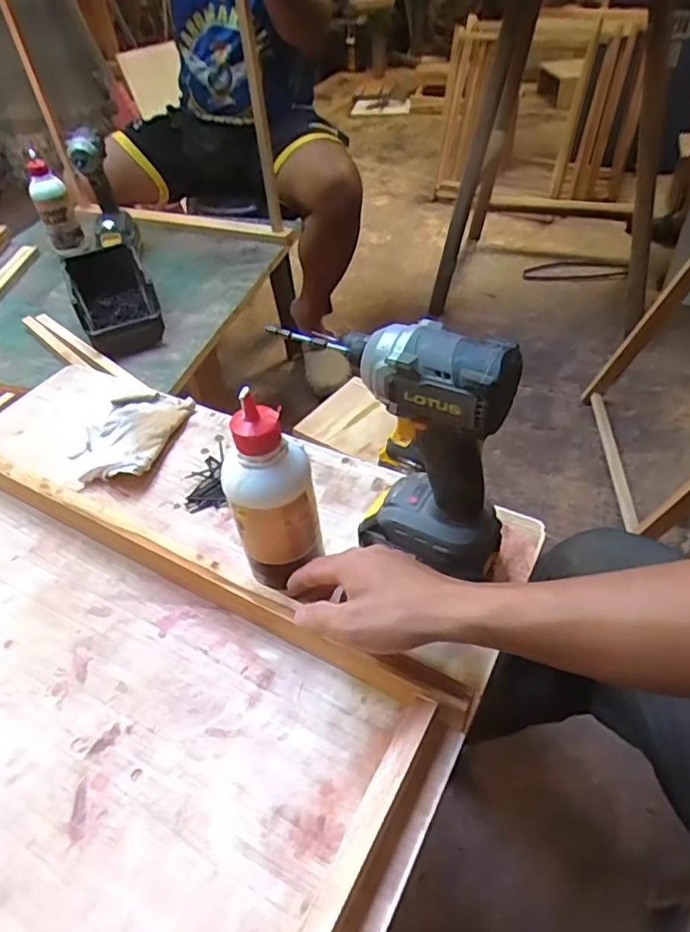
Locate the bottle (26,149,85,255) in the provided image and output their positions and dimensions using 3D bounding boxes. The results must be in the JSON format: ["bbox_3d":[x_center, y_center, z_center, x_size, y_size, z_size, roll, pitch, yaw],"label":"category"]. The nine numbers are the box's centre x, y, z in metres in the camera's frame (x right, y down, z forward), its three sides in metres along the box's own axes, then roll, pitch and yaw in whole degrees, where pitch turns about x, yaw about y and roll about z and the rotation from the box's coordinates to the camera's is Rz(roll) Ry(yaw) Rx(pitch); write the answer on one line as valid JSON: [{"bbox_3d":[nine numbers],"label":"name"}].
[{"bbox_3d":[-0.616,-0.551,1.251,0.072,0.183,0.053,-24,48,-19],"label":"bottle"}]

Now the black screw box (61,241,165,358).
[{"bbox_3d":[-0.403,-0.292,1.034,0.128,0.097,0.233,-21,47,-16],"label":"black screw box"}]

